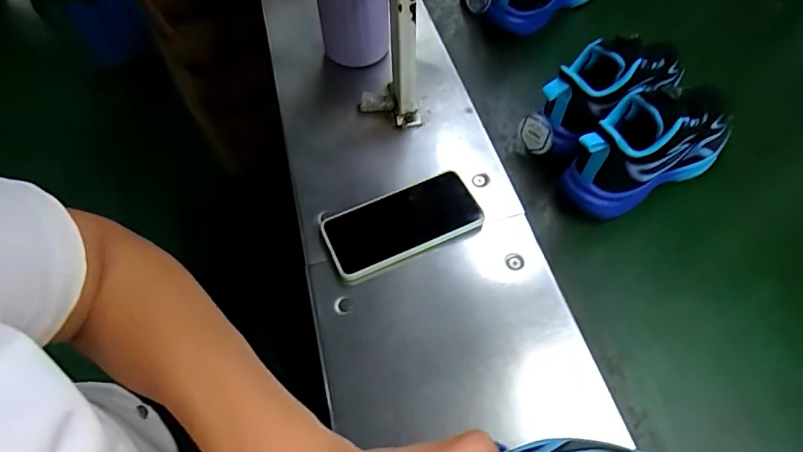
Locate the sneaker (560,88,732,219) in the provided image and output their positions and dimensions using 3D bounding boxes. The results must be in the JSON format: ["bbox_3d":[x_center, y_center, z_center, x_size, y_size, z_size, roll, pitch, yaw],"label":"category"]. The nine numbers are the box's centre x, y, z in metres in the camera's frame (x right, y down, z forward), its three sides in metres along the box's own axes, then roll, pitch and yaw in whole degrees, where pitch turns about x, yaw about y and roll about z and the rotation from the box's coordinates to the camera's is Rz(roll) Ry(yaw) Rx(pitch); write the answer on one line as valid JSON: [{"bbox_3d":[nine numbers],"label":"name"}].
[{"bbox_3d":[0.281,-0.093,0.524,0.225,0.116,0.079,-25,64,-13],"label":"sneaker"}]

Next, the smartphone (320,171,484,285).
[{"bbox_3d":[0.001,-0.003,0.508,0.160,0.019,0.080,-21,63,-10],"label":"smartphone"}]

